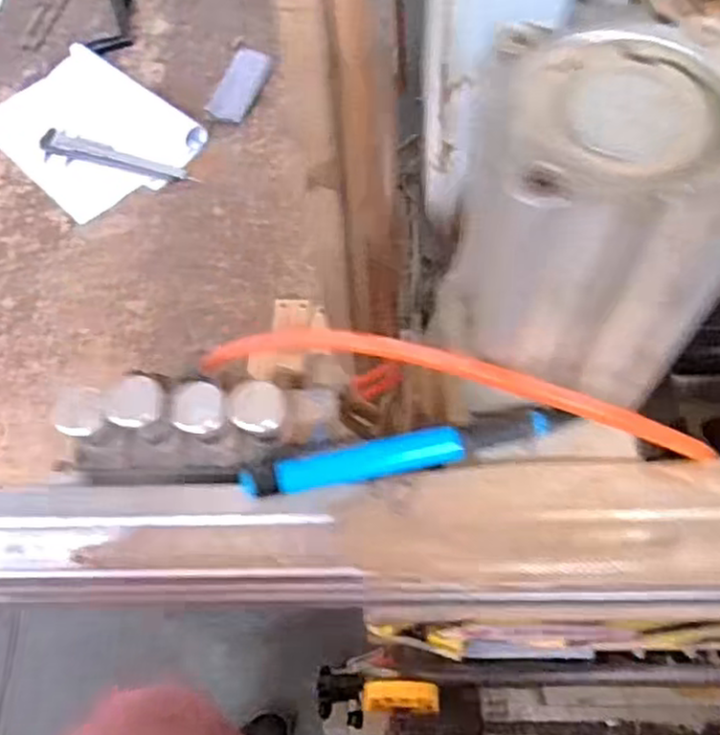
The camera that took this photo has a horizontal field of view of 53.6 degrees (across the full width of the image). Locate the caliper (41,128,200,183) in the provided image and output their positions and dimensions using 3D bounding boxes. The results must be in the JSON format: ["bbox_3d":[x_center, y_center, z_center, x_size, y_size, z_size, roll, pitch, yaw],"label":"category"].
[{"bbox_3d":[-0.372,-0.313,1.077,0.261,0.010,0.056,18,64,12],"label":"caliper"}]

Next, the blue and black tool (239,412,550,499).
[{"bbox_3d":[0.014,0.031,0.257,0.110,0.009,0.013,-11,62,-3],"label":"blue and black tool"}]

